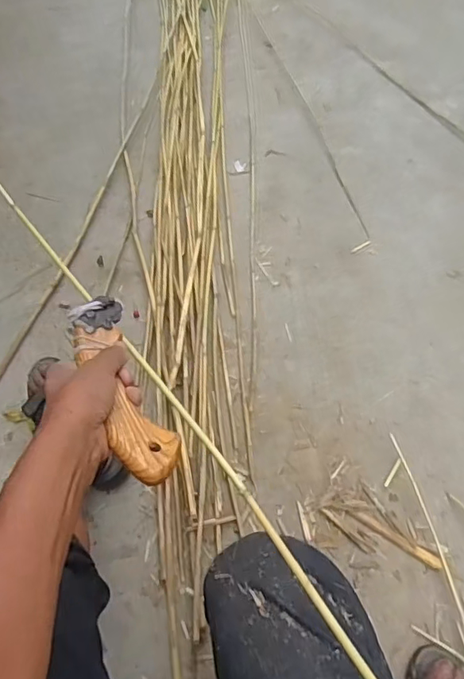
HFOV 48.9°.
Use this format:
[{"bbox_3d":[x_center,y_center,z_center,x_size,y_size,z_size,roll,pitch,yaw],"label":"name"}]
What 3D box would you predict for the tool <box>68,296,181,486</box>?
[{"bbox_3d":[-0.107,0.037,0.483,0.059,0.029,0.229,-21,51,-10],"label":"tool"}]

